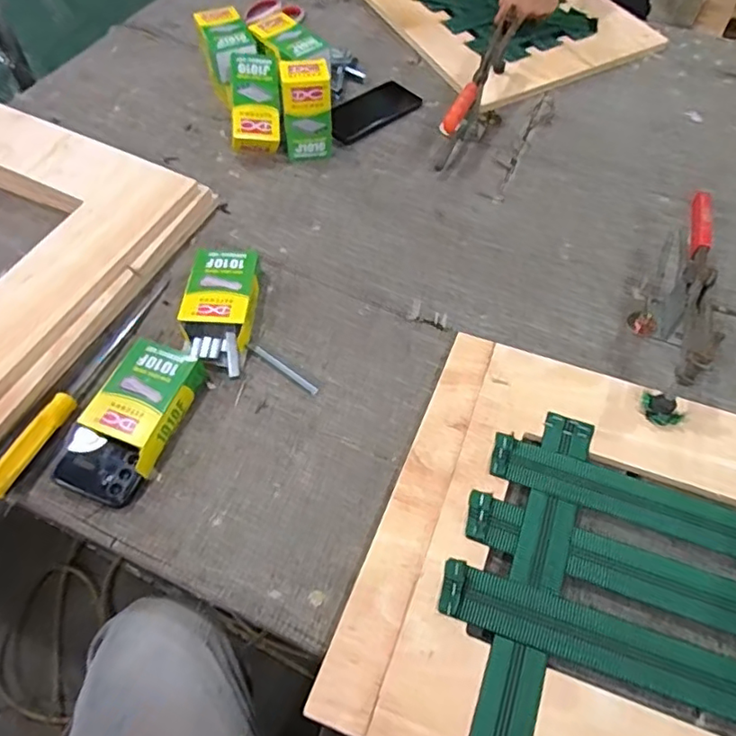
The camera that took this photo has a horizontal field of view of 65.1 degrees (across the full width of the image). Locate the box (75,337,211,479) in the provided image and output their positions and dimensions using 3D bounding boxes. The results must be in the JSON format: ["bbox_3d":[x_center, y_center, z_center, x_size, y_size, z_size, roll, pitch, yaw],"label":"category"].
[{"bbox_3d":[-0.230,0.032,0.594,0.084,0.031,0.125,20,58,12],"label":"box"}]

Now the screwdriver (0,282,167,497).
[{"bbox_3d":[-0.303,0.004,0.613,0.028,0.019,0.288,18,58,11],"label":"screwdriver"}]

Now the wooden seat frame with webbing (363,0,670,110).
[{"bbox_3d":[0.249,-0.642,1.047,0.413,0.018,0.424,-26,63,-16],"label":"wooden seat frame with webbing"}]

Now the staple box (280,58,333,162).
[{"bbox_3d":[-0.086,-0.356,0.808,0.065,0.118,0.055,-7,57,-6],"label":"staple box"}]

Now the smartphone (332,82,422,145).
[{"bbox_3d":[0.003,-0.404,0.908,0.170,0.009,0.080,-36,64,-22],"label":"smartphone"}]

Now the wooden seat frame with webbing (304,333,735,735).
[{"bbox_3d":[0.216,0.178,0.508,0.402,0.026,0.395,19,58,11],"label":"wooden seat frame with webbing"}]

